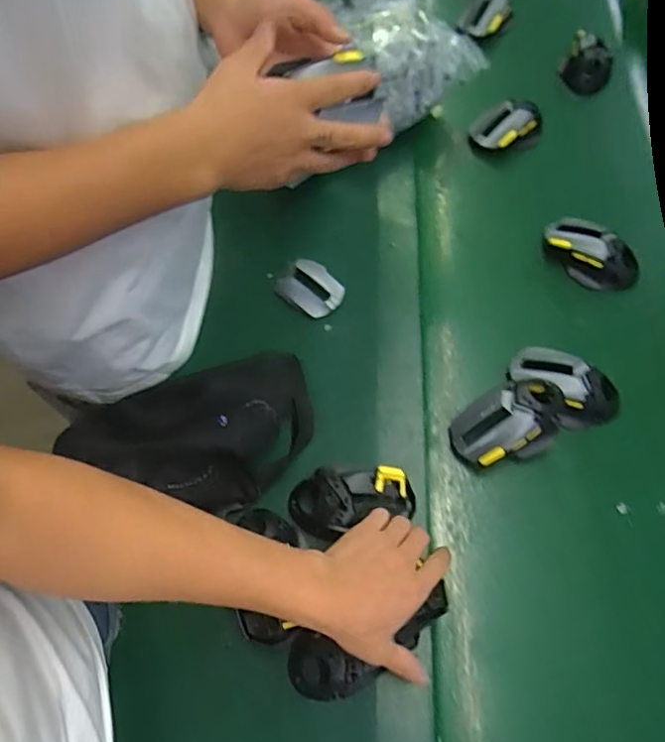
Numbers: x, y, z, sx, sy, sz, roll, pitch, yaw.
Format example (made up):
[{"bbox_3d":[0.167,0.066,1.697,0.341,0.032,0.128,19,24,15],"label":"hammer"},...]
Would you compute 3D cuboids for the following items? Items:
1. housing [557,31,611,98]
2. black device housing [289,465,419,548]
[{"bbox_3d":[0.370,-0.441,0.848,0.071,0.055,0.070,25,65,11],"label":"housing"},{"bbox_3d":[0.019,0.123,0.557,0.117,0.025,0.064,-11,65,-3],"label":"black device housing"}]

